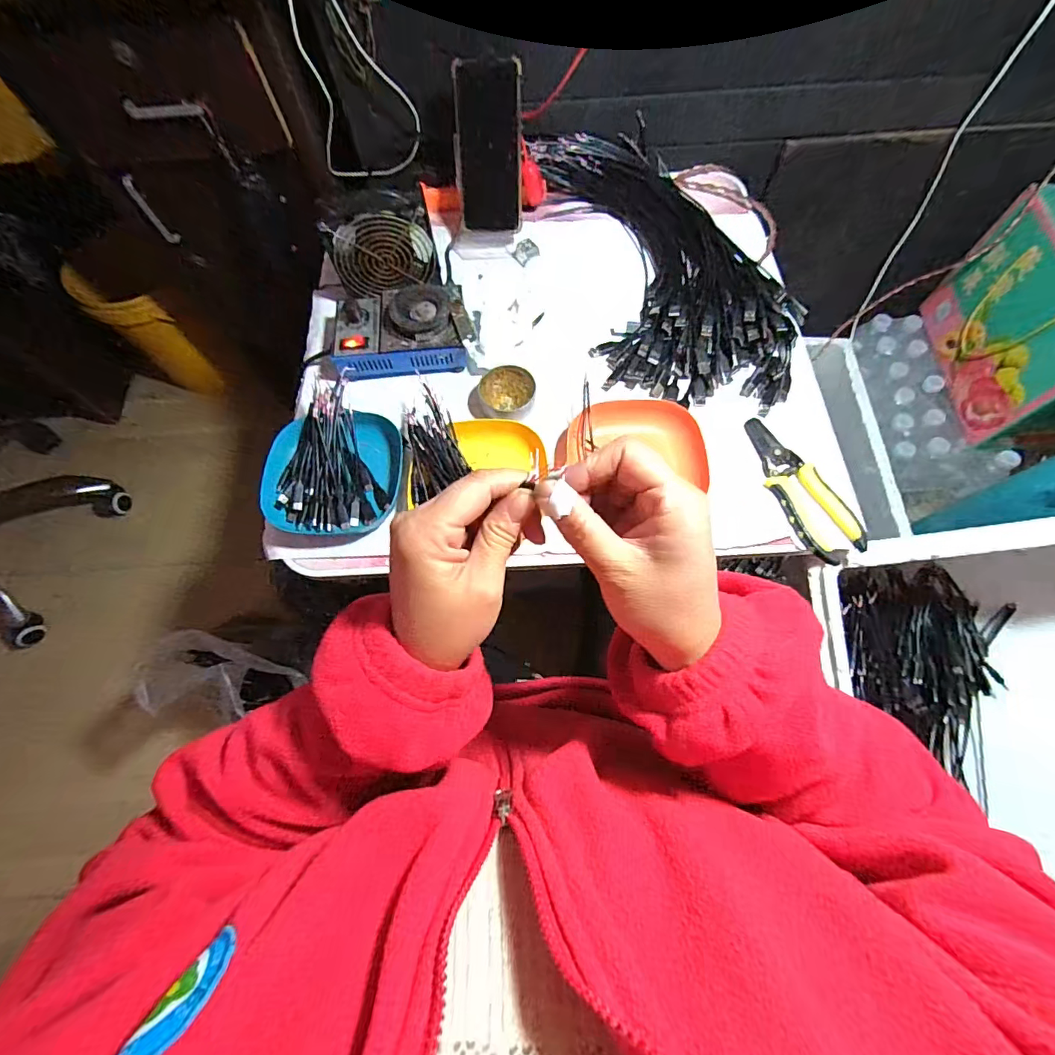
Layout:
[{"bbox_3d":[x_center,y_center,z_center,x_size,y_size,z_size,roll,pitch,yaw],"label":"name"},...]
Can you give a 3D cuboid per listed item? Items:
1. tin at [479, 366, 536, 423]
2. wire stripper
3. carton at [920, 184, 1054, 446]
[{"bbox_3d":[-0.023,-0.152,0.535,0.062,0.024,0.057,-1,69,2],"label":"tin"},{"bbox_3d":[0.275,-0.044,0.487,0.062,0.015,0.167,-23,70,-7],"label":"wire stripper"},{"bbox_3d":[0.832,-0.320,0.754,0.168,0.233,0.317,3,69,3],"label":"carton"}]

